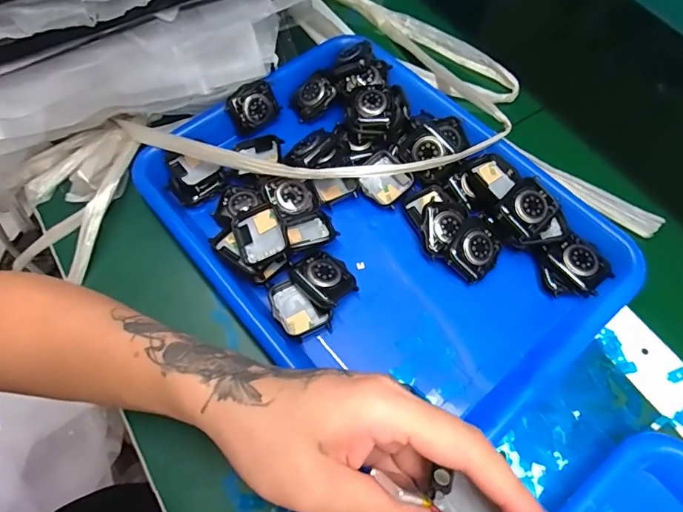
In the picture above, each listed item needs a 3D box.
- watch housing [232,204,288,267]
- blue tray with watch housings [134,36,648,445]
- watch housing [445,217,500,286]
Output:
[{"bbox_3d":[-0.060,-0.014,0.326,0.035,0.015,0.041,-19,65,-9],"label":"watch housing"},{"bbox_3d":[0.026,-0.027,0.341,0.252,0.042,0.330,-37,69,-16],"label":"blue tray with watch housings"},{"bbox_3d":[0.099,-0.004,0.327,0.037,0.012,0.041,43,90,-4],"label":"watch housing"}]

